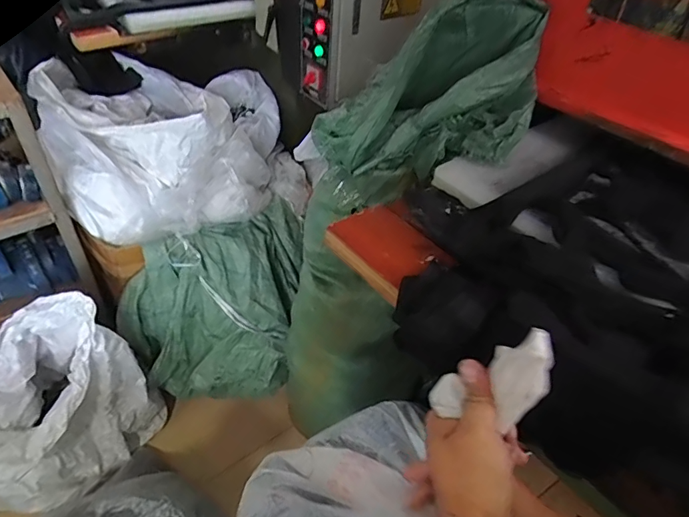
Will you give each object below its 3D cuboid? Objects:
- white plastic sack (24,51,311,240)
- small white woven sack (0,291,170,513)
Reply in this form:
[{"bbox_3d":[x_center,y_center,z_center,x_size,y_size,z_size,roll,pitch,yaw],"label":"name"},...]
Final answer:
[{"bbox_3d":[-0.498,-0.347,1.370,0.657,0.325,0.557,-18,48,-24],"label":"white plastic sack"},{"bbox_3d":[-0.795,0.374,1.193,0.319,0.574,0.489,23,46,18],"label":"small white woven sack"}]

